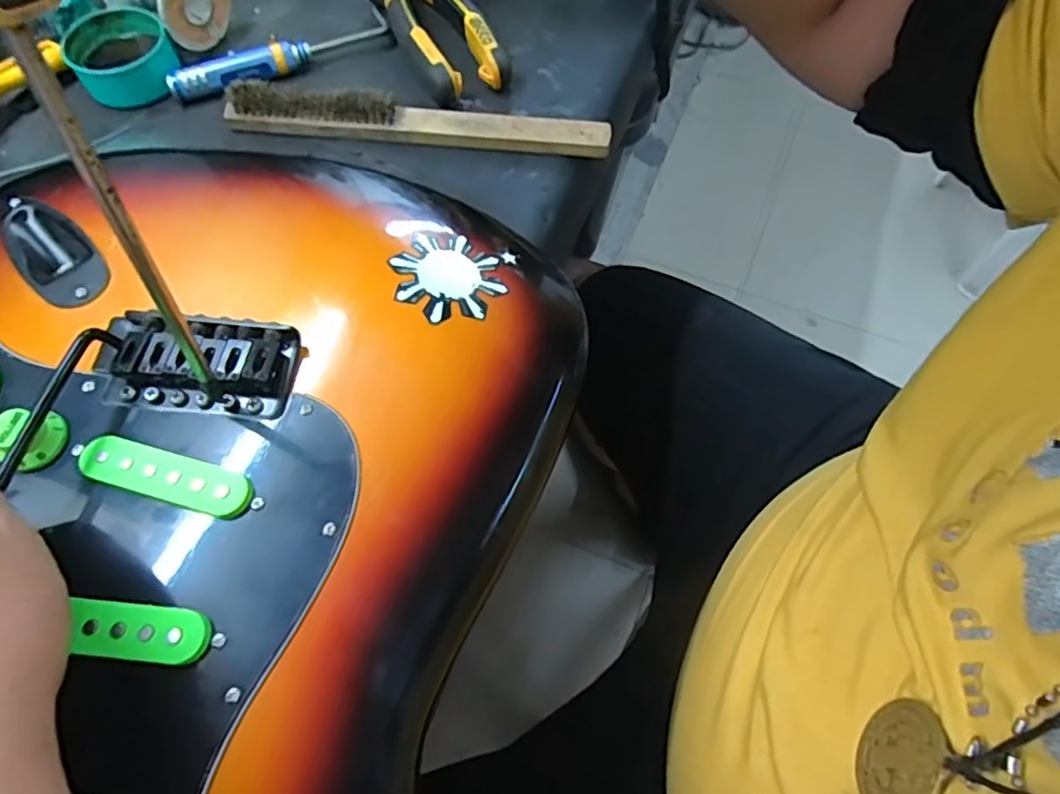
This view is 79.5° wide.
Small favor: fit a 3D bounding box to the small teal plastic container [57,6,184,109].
[{"bbox_3d":[-0.260,-0.219,0.407,0.061,0.021,0.060,-33,70,-16],"label":"small teal plastic container"}]

